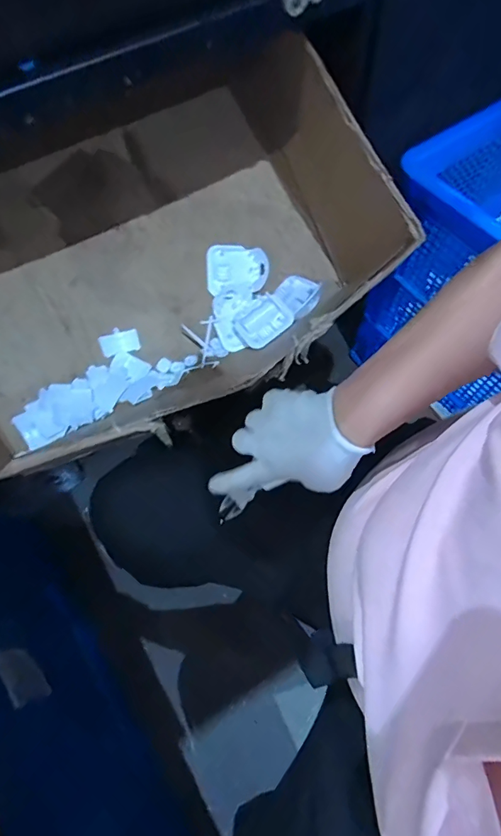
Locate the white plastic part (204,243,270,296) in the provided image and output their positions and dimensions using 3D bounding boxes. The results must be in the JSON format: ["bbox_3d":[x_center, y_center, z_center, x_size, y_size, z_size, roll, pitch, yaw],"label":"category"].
[{"bbox_3d":[-0.023,-0.264,0.784,0.107,0.017,0.083,-3,92,-3],"label":"white plastic part"}]

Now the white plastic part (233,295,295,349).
[{"bbox_3d":[0.023,-0.163,0.750,0.090,0.014,0.073,-38,67,5],"label":"white plastic part"}]

